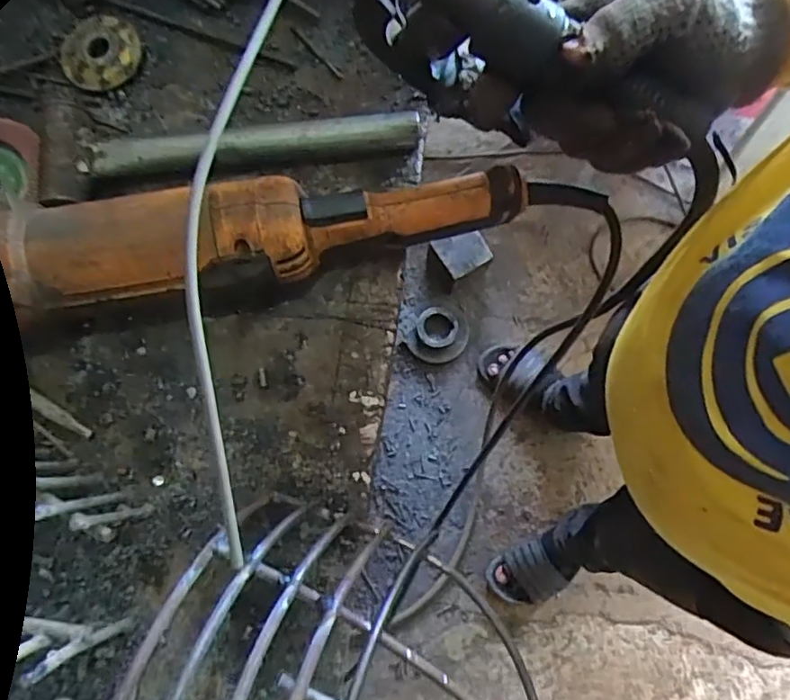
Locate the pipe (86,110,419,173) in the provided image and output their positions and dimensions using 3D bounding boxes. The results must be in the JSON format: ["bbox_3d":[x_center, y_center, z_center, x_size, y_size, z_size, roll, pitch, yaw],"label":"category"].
[{"bbox_3d":[-0.090,-0.134,0.386,0.206,0.019,0.020,-6,77,-2],"label":"pipe"}]

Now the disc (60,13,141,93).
[{"bbox_3d":[-0.203,-0.206,0.410,0.054,0.013,0.055,0,77,0],"label":"disc"}]

